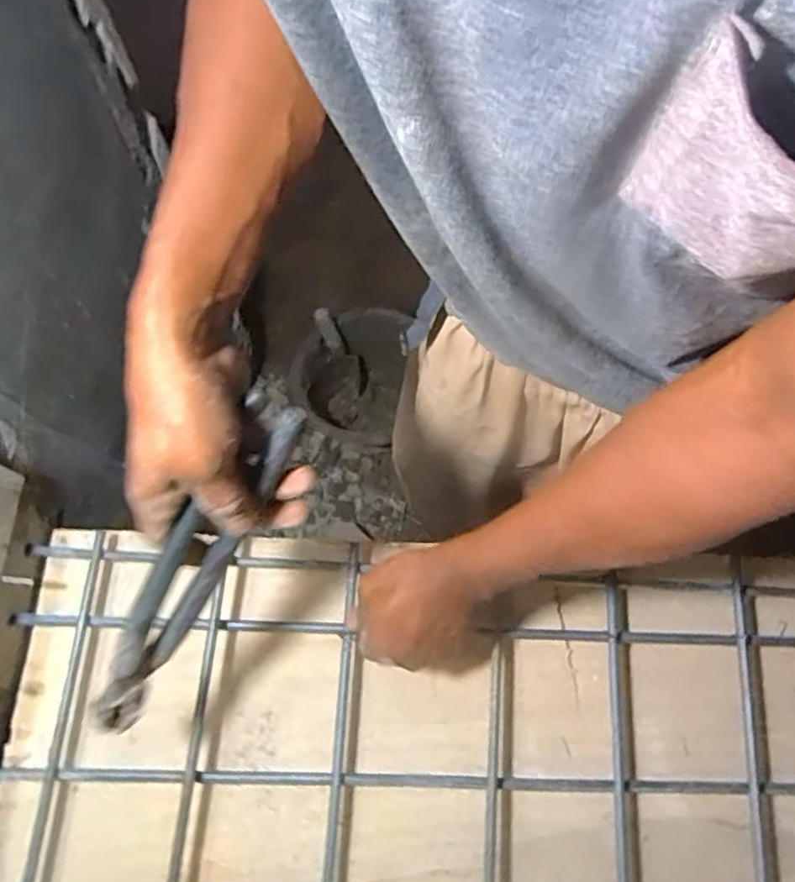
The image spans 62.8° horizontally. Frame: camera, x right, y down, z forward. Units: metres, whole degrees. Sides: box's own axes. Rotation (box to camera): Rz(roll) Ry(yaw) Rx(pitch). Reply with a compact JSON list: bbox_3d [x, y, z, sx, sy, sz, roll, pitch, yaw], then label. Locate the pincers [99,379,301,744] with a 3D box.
[{"bbox_3d":[-0.127,0.079,0.390,0.030,0.037,0.240,35,102,16],"label":"pincers"}]

